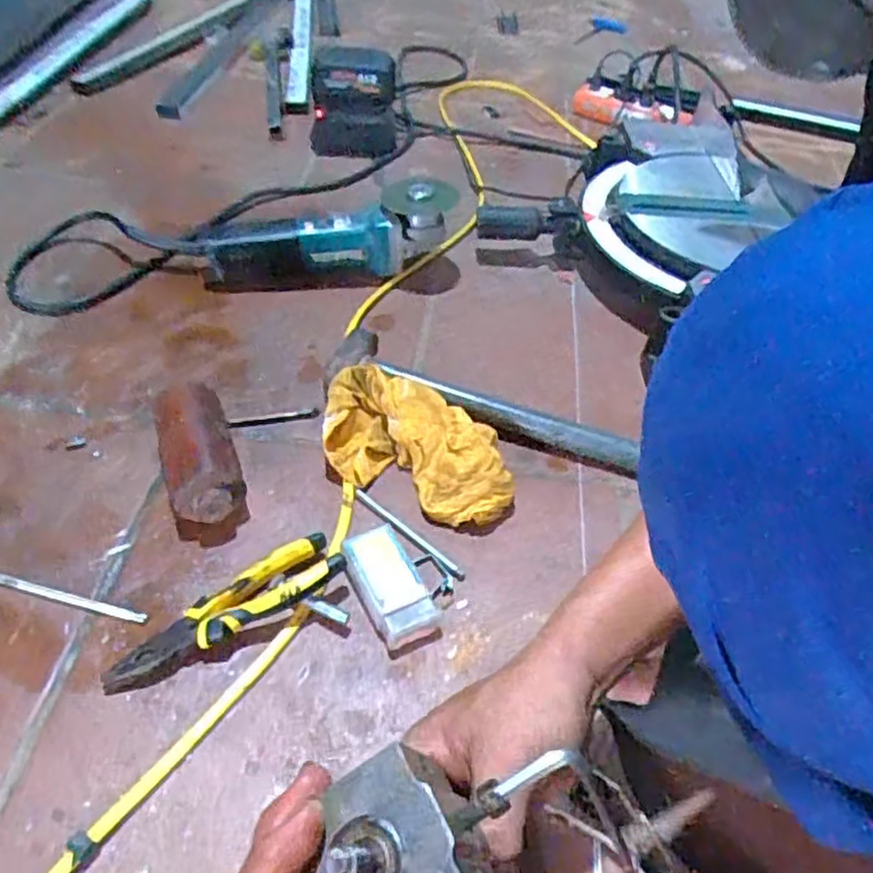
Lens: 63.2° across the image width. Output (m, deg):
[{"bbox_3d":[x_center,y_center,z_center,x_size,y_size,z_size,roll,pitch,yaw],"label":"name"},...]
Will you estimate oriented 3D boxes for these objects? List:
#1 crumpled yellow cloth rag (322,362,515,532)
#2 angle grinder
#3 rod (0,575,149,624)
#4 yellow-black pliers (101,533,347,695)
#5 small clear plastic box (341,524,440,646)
[{"bbox_3d":[-0.015,0.009,0.628,0.178,0.054,0.103,24,49,15],"label":"crumpled yellow cloth rag"},{"bbox_3d":[-0.119,-0.227,0.803,0.281,0.097,0.079,-11,49,-17],"label":"angle grinder"},{"bbox_3d":[-0.284,0.117,0.522,0.147,0.006,0.010,13,47,5],"label":"rod"},{"bbox_3d":[-0.151,0.126,0.510,0.173,0.034,0.046,-26,55,-27],"label":"yellow-black pliers"},{"bbox_3d":[-0.036,0.112,0.541,0.045,0.024,0.087,-19,52,-23],"label":"small clear plastic box"}]

